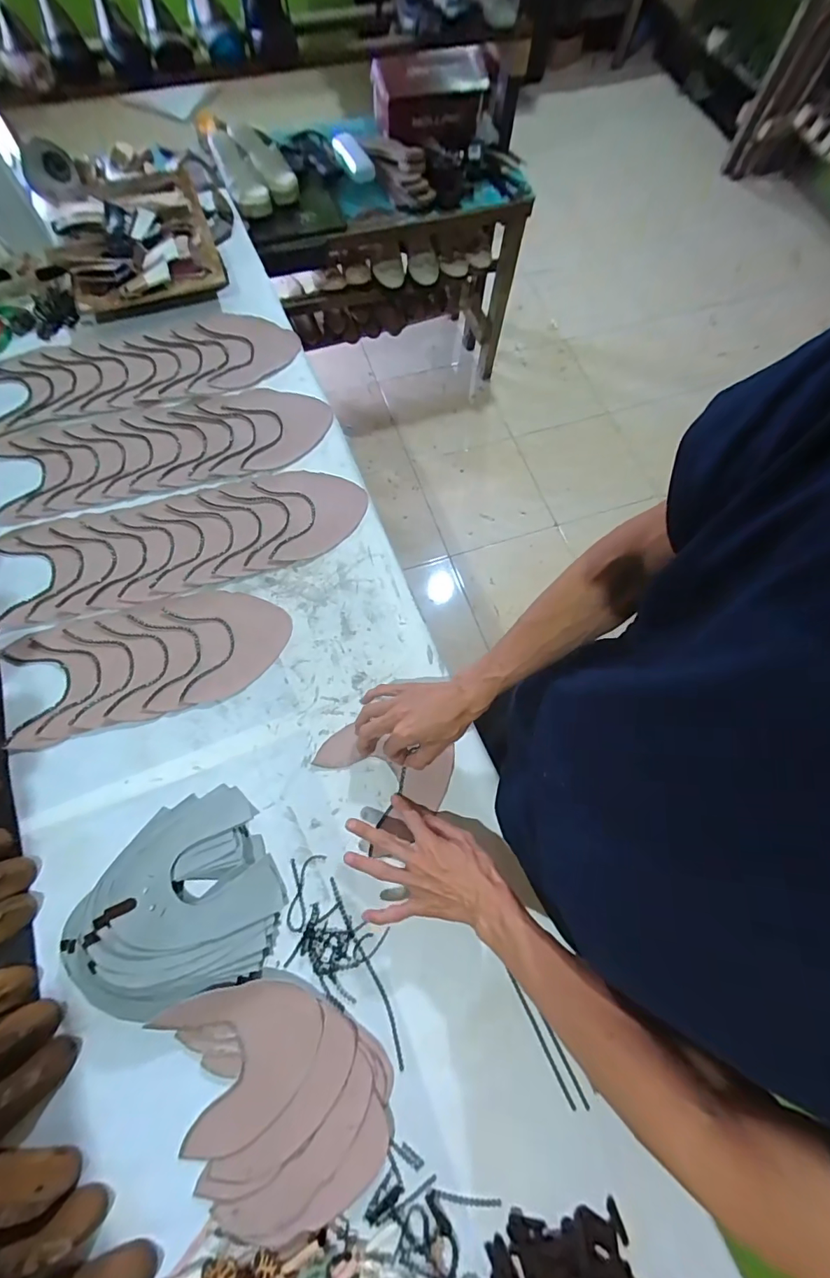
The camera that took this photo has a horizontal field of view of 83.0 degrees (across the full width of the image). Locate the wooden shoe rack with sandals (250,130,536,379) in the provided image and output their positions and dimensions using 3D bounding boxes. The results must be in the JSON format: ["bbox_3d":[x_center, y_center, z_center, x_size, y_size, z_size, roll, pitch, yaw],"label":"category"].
[{"bbox_3d":[-0.054,-1.125,1.469,0.774,0.567,0.327,-17,73,-8],"label":"wooden shoe rack with sandals"}]

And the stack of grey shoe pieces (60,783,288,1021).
[{"bbox_3d":[-0.278,0.297,0.525,0.222,0.075,0.206,-23,74,-10],"label":"stack of grey shoe pieces"}]

